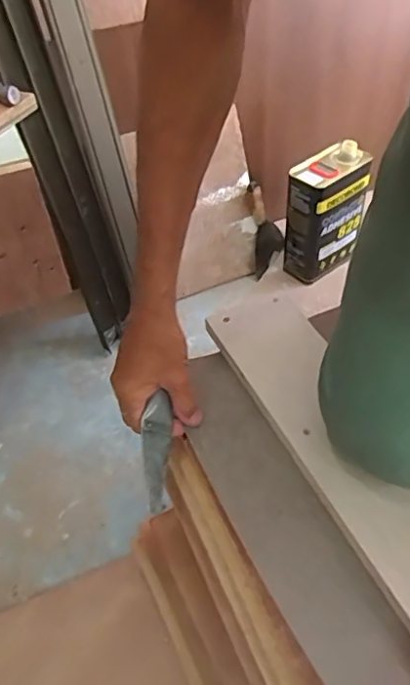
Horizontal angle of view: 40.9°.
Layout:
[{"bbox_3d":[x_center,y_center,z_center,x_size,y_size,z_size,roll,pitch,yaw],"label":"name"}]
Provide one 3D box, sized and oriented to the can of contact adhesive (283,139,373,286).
[{"bbox_3d":[0.252,-0.267,1.156,0.167,0.234,0.096,-33,52,-23],"label":"can of contact adhesive"}]

